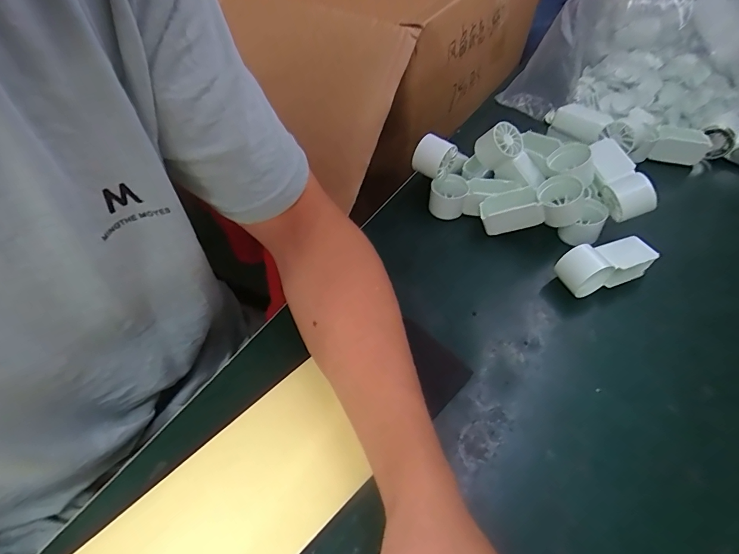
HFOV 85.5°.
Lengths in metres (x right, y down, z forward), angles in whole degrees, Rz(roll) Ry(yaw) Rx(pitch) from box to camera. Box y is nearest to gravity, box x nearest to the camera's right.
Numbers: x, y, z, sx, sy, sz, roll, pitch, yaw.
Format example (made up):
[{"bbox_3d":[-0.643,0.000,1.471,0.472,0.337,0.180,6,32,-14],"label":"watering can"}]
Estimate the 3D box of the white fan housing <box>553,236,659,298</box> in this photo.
[{"bbox_3d":[0.222,-0.014,0.375,0.088,0.040,0.035,-15,55,-12],"label":"white fan housing"}]

